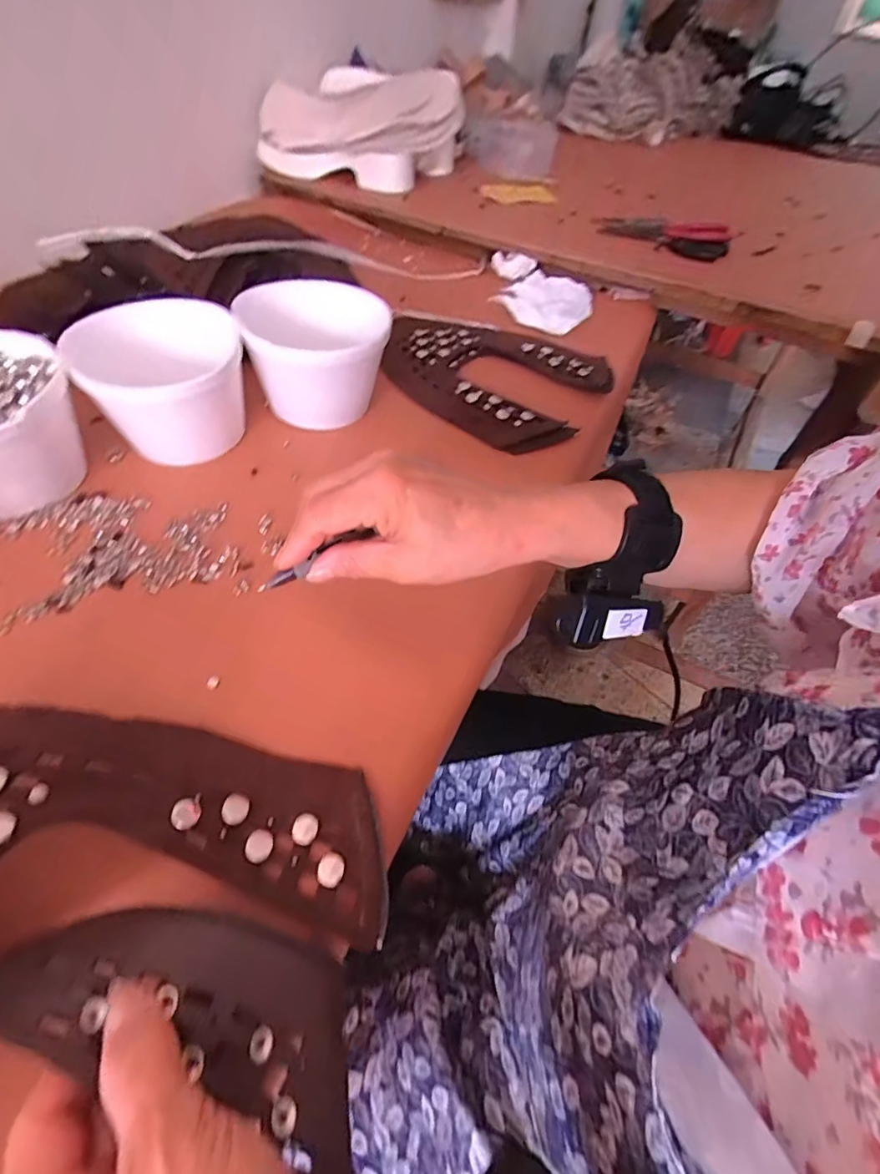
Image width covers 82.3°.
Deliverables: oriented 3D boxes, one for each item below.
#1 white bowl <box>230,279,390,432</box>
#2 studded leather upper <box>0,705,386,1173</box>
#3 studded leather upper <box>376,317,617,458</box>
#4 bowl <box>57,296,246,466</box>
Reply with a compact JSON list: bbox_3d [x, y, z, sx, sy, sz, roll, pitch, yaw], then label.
[{"bbox_3d":[-0.101,-0.197,0.438,0.107,0.084,0.101,2,51,-3],"label":"white bowl"},{"bbox_3d":[-0.132,0.106,0.206,0.230,0.058,0.122,15,51,7],"label":"studded leather upper"},{"bbox_3d":[0.038,-0.228,0.516,0.249,0.020,0.171,34,56,21],"label":"studded leather upper"},{"bbox_3d":[-0.209,-0.156,0.395,0.111,0.088,0.111,-14,53,-16],"label":"bowl"}]

